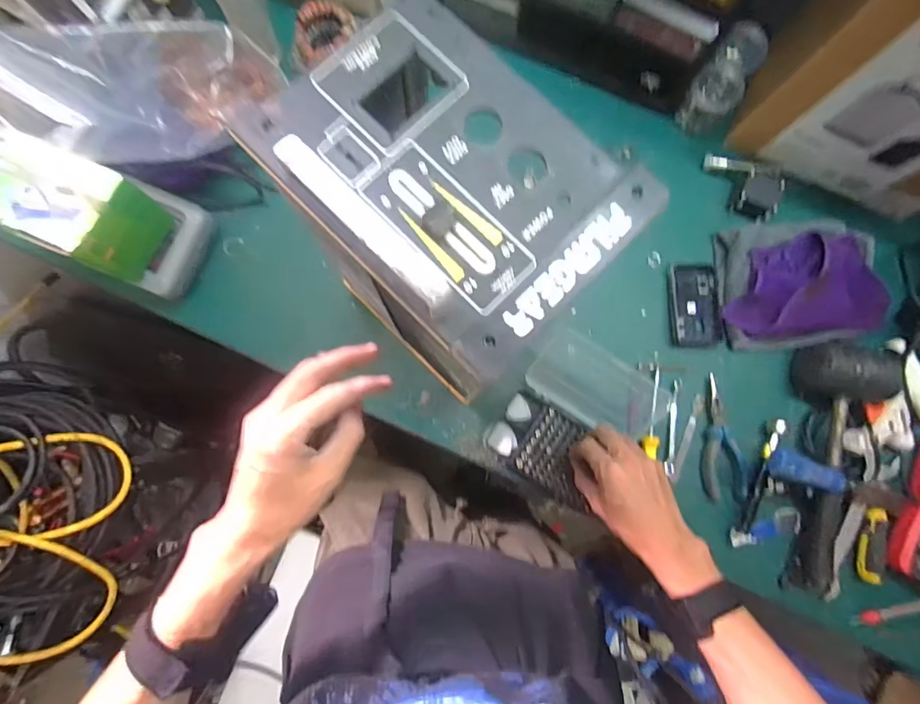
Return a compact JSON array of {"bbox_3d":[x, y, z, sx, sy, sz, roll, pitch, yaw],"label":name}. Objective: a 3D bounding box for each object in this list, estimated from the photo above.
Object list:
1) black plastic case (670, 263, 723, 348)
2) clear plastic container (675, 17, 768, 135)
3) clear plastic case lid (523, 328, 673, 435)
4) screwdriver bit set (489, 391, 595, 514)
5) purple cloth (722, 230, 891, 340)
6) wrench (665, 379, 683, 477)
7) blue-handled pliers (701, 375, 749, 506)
[{"bbox_3d":[0.322,-0.065,0.618,0.065,0.007,0.114,-2,85,0],"label":"black plastic case"},{"bbox_3d":[0.352,-0.365,0.607,0.062,0.058,0.130,29,108,3],"label":"clear plastic container"},{"bbox_3d":[0.188,0.048,0.595,0.180,0.032,0.102,32,85,3],"label":"clear plastic case lid"},{"bbox_3d":[0.112,0.122,0.566,0.138,0.023,0.096,31,85,3],"label":"screwdriver bit set"},{"bbox_3d":[0.445,-0.087,0.583,0.183,0.049,0.130,-5,85,-1],"label":"purple cloth"},{"bbox_3d":[0.289,0.102,0.609,0.017,0.007,0.128,7,85,1],"label":"wrench"},{"bbox_3d":[0.339,0.113,0.578,0.048,0.014,0.158,-3,85,0],"label":"blue-handled pliers"}]

